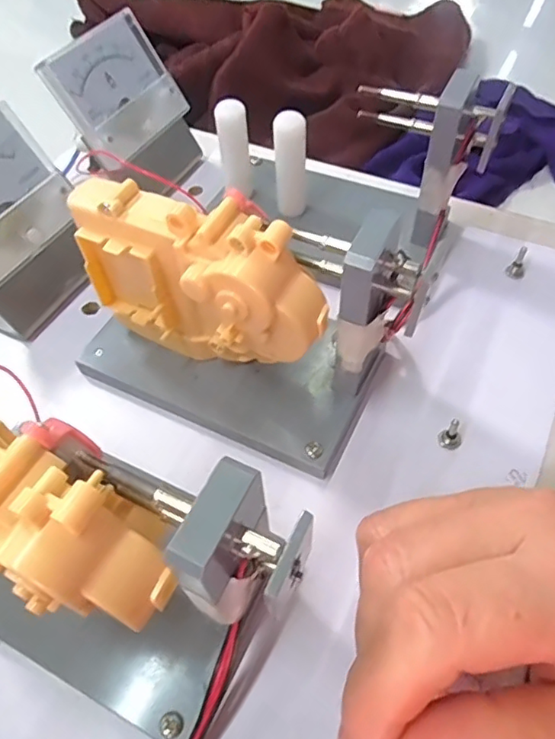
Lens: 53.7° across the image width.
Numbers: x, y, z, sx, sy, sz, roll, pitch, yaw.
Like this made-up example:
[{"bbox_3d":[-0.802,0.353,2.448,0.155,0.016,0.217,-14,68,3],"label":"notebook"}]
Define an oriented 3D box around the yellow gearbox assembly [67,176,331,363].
[{"bbox_3d":[-0.028,-0.030,0.206,0.095,0.068,0.031,28,61,20],"label":"yellow gearbox assembly"}]

